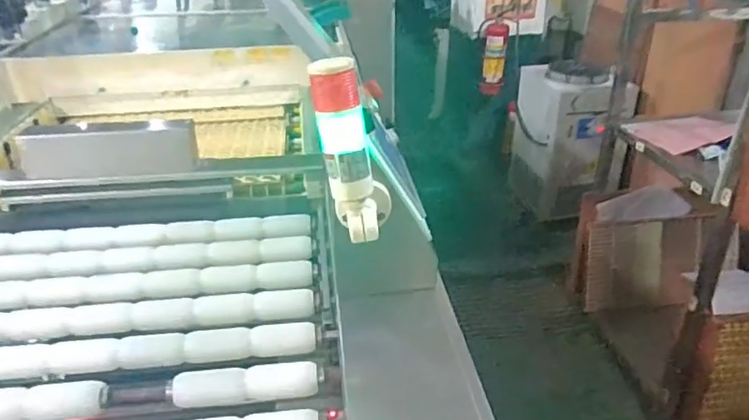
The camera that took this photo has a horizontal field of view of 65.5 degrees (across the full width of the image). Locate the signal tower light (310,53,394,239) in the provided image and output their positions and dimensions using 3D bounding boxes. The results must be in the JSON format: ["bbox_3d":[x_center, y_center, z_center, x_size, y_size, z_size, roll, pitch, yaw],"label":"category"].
[{"bbox_3d":[-0.027,-0.070,0.666,0.064,0.200,0.074,3,27,14],"label":"signal tower light"}]

